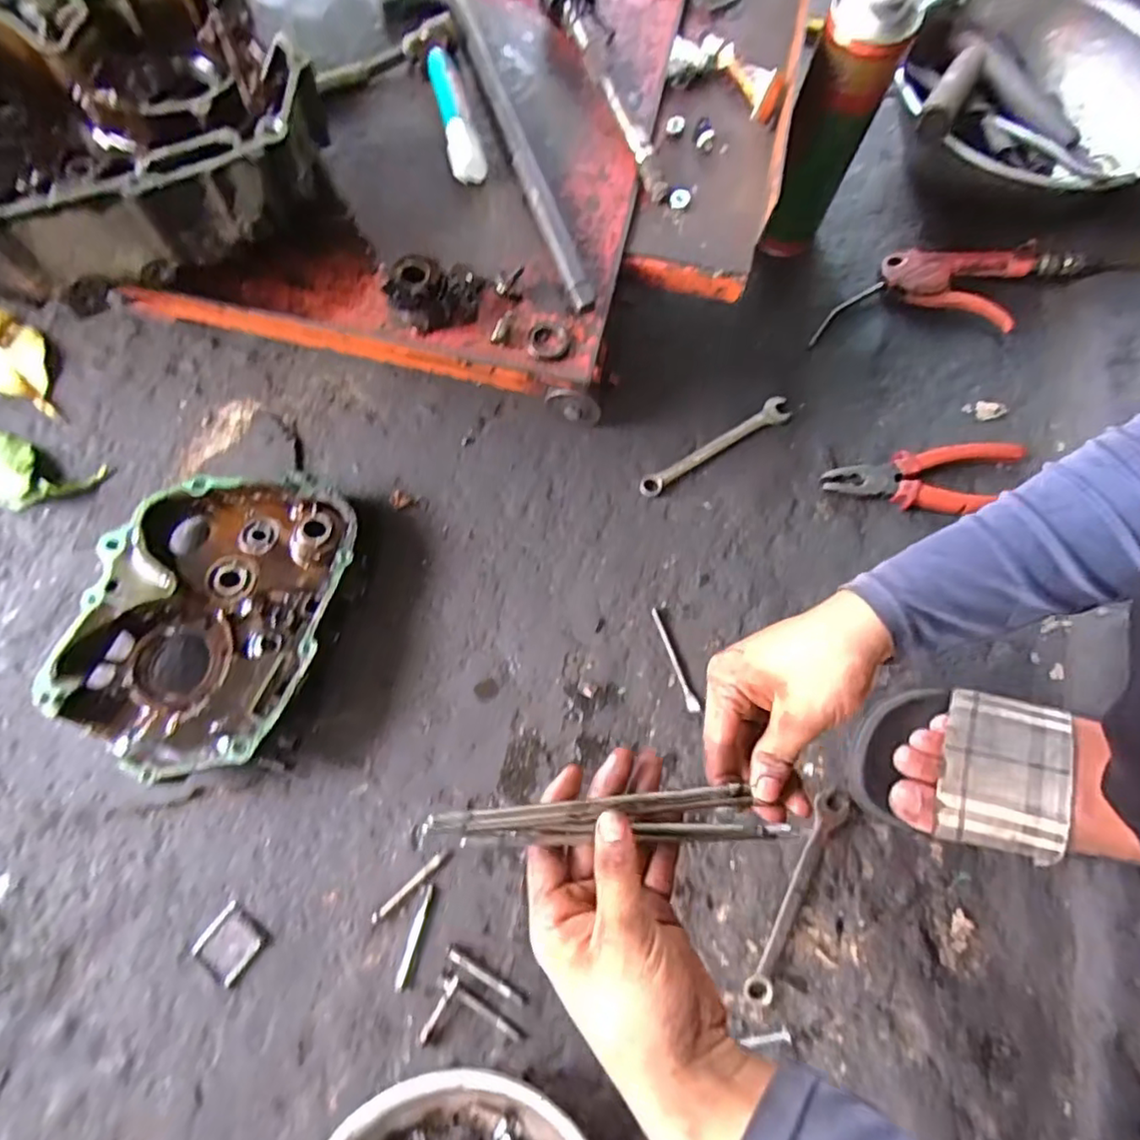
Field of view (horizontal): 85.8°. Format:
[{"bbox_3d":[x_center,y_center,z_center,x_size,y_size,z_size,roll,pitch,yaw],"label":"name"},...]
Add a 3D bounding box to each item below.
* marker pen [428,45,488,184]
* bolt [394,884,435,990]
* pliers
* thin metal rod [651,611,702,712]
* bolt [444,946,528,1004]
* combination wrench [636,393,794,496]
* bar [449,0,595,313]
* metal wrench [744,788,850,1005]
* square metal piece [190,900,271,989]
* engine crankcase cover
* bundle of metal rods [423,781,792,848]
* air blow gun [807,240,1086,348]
[{"bbox_3d":[-0.082,-0.322,0.434,0.022,0.021,0.105,-16,75,-6],"label":"marker pen"},{"bbox_3d":[-0.114,0.268,0.448,0.008,0.006,0.069,15,74,3],"label":"bolt"},{"bbox_3d":[0.312,-0.077,0.536,0.172,0.026,0.058,-4,74,-2],"label":"pliers"},{"bbox_3d":[0.086,0.074,0.505,0.010,0.004,0.088,-20,76,-7],"label":"thin metal rod"},{"bbox_3d":[-0.061,0.292,0.440,0.066,0.004,0.008,30,76,7],"label":"bolt"},{"bbox_3d":[0.132,-0.110,0.554,0.158,0.009,0.024,-32,77,-10],"label":"combination wrench"},{"bbox_3d":[-0.039,-0.298,0.427,0.014,0.018,0.286,-19,75,-6],"label":"bar"},{"bbox_3d":[0.170,0.241,0.459,0.022,0.010,0.160,28,75,7],"label":"metal wrench"},{"bbox_3d":[-0.248,0.273,0.448,0.041,0.005,0.044,35,76,8],"label":"square metal piece"},{"bbox_3d":[-0.274,0.033,0.481,0.176,0.064,0.241,15,74,3],"label":"engine crankcase cover"},{"bbox_3d":[0.025,0.133,0.329,0.197,0.016,0.027,6,73,-18],"label":"bundle of metal rods"},{"bbox_3d":[0.363,-0.267,0.588,0.260,0.037,0.100,-11,75,-4],"label":"air blow gun"}]

